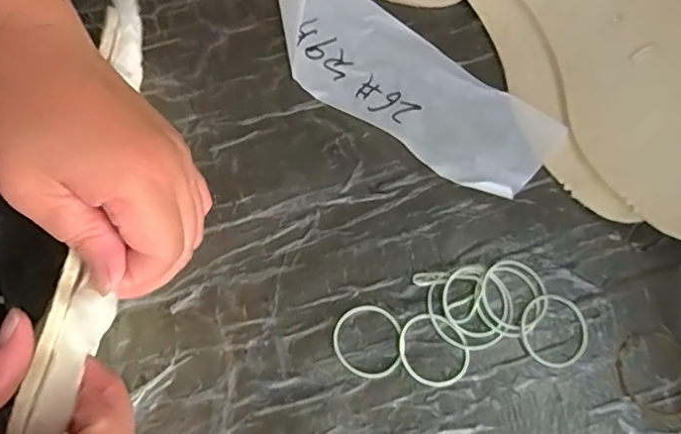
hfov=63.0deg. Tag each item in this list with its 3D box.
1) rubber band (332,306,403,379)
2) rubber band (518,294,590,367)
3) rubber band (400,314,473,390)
[{"bbox_3d":[0.016,0.072,0.326,0.040,0.004,0.041,0,71,-1],"label":"rubber band"},{"bbox_3d":[0.127,0.067,0.330,0.042,0.004,0.041,0,71,-1],"label":"rubber band"},{"bbox_3d":[0.054,0.078,0.325,0.043,0.004,0.039,31,73,9],"label":"rubber band"}]

